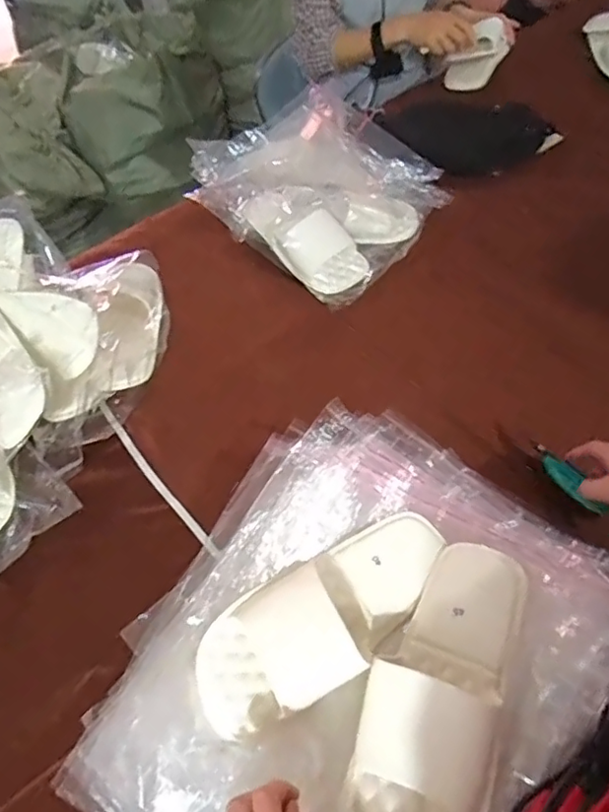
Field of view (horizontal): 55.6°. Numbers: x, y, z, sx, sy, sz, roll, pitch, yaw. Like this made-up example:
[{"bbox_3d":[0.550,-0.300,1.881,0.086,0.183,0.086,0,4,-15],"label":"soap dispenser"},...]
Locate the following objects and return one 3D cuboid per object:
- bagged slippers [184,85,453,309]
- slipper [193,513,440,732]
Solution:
[{"bbox_3d":[0.012,-0.385,0.949,0.307,0.100,0.458,-32,57,-17],"label":"bagged slippers"},{"bbox_3d":[0.026,0.187,0.529,0.264,0.038,0.106,-30,57,-16],"label":"slipper"}]

